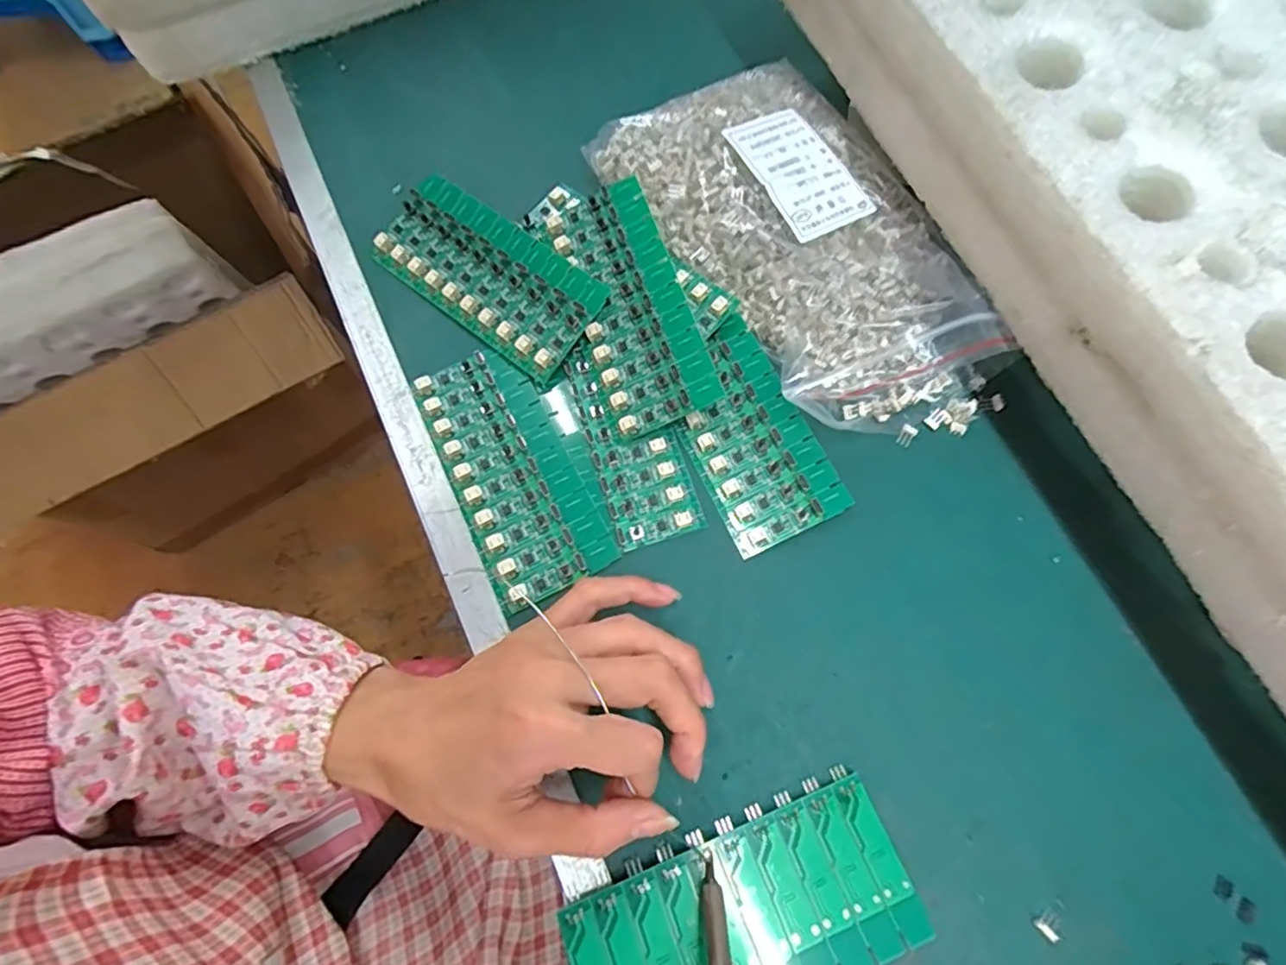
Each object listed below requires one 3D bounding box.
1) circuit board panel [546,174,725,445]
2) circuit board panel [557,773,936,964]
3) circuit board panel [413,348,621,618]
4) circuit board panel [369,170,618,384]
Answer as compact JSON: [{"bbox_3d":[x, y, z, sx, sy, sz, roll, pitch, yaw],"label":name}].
[{"bbox_3d":[-0.008,-0.095,0.328,0.058,0.005,0.137,-22,78,11],"label":"circuit board panel"},{"bbox_3d":[0.041,0.178,0.245,0.136,0.010,0.062,-19,72,-9],"label":"circuit board panel"},{"bbox_3d":[-0.067,-0.007,0.314,0.058,0.005,0.135,-25,73,-9],"label":"circuit board panel"},{"bbox_3d":[-0.088,-0.118,0.343,0.136,0.006,0.063,37,88,12],"label":"circuit board panel"}]

